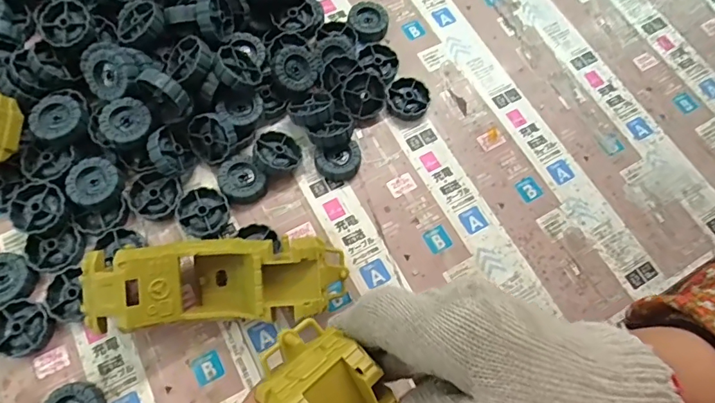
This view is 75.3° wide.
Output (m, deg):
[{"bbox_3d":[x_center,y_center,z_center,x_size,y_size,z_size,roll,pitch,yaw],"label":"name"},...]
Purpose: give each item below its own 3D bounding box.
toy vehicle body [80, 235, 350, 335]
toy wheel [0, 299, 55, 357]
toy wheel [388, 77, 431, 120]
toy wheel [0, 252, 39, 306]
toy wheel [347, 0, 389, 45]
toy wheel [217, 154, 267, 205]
[{"bbox_3d":[-0.094,0.058,0.322,0.168,0.063,0.054,-3,70,-3],"label":"toy vehicle body"},{"bbox_3d":[-0.239,0.090,0.331,0.042,0.012,0.037,17,70,4],"label":"toy wheel"},{"bbox_3d":[0.044,-0.089,0.403,0.036,0.014,0.037,1,70,-2],"label":"toy wheel"},{"bbox_3d":[-0.258,0.057,0.341,0.041,0.016,0.036,19,70,5],"label":"toy wheel"},{"bbox_3d":[0.011,-0.170,0.441,0.038,0.013,0.041,1,70,-2],"label":"toy wheel"},{"bbox_3d":[-0.094,-0.017,0.377,0.035,0.015,0.038,1,70,-2],"label":"toy wheel"}]

